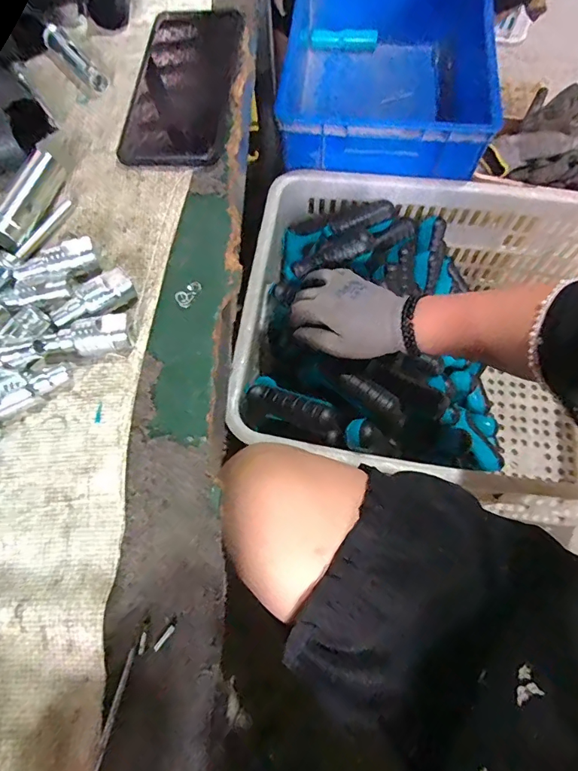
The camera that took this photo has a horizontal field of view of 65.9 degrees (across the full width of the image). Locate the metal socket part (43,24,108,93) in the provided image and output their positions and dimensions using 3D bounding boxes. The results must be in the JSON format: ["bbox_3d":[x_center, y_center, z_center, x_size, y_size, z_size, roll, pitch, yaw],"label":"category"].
[{"bbox_3d":[-0.175,-0.266,0.363,0.016,0.016,0.071,-43,74,-14],"label":"metal socket part"}]

